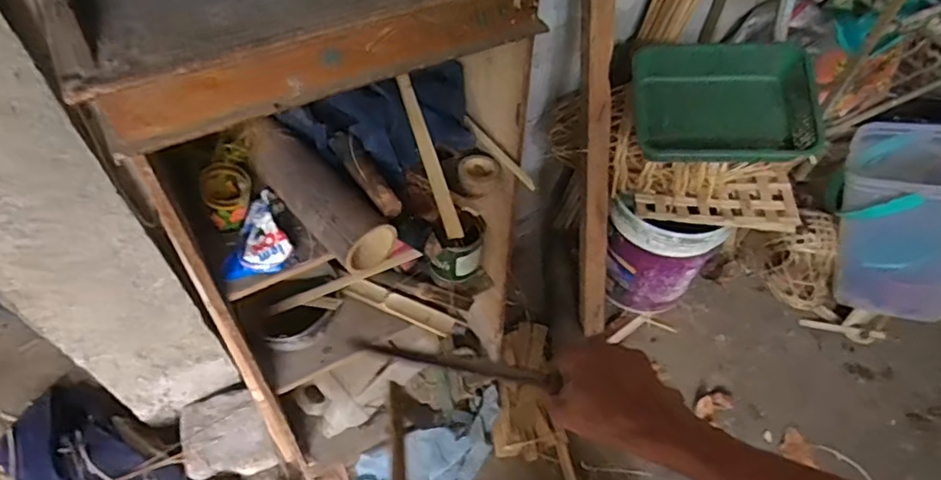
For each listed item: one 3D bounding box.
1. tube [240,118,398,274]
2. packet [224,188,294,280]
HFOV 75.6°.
[{"bbox_3d":[-0.232,-0.071,0.896,0.085,0.074,0.295,-37,63,-25],"label":"tube"},{"bbox_3d":[-0.314,-0.010,0.873,0.101,0.044,0.131,-16,56,-12],"label":"packet"}]

